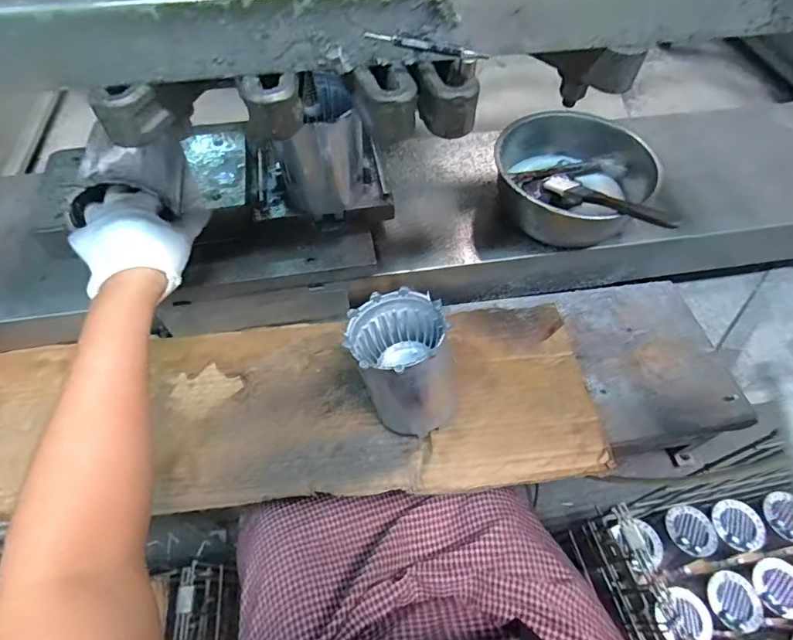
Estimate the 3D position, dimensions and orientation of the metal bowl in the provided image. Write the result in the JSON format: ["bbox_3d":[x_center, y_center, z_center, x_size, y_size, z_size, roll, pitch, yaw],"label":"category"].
[{"bbox_3d":[0.211,-0.167,0.581,0.176,0.087,0.167,1,58,-1],"label":"metal bowl"}]

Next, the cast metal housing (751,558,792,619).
[{"bbox_3d":[0.636,0.442,0.763,0.073,0.024,0.083,-1,58,-2],"label":"cast metal housing"}]

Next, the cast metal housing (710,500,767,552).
[{"bbox_3d":[0.616,0.373,0.830,0.077,0.037,0.075,34,63,18],"label":"cast metal housing"}]

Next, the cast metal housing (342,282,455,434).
[{"bbox_3d":[0.006,0.045,0.466,0.090,0.122,0.117,-25,61,-16],"label":"cast metal housing"}]

